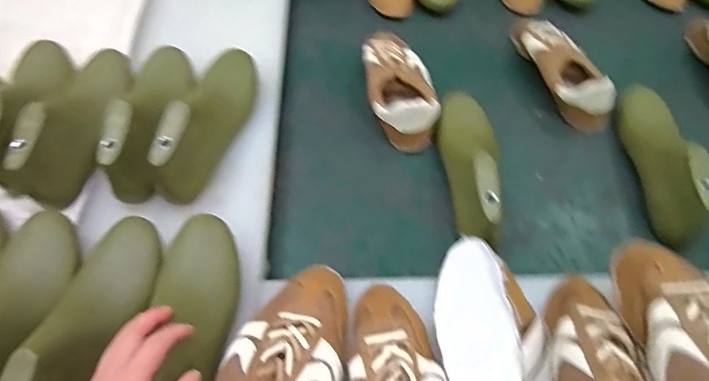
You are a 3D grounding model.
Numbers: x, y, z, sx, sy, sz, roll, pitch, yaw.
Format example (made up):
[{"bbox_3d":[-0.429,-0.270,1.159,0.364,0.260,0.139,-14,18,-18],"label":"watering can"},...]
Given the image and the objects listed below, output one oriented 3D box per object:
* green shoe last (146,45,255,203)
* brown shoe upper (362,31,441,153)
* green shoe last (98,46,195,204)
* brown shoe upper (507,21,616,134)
[{"bbox_3d":[-0.194,-0.101,0.627,0.073,0.111,0.246,12,59,8],"label":"green shoe last"},{"bbox_3d":[0.067,-0.172,0.727,0.101,0.069,0.235,-8,58,-4],"label":"brown shoe upper"},{"bbox_3d":[-0.266,-0.110,0.621,0.078,0.097,0.247,-5,58,-3],"label":"green shoe last"},{"bbox_3d":[0.325,-0.207,0.757,0.078,0.072,0.256,-11,59,-6],"label":"brown shoe upper"}]

